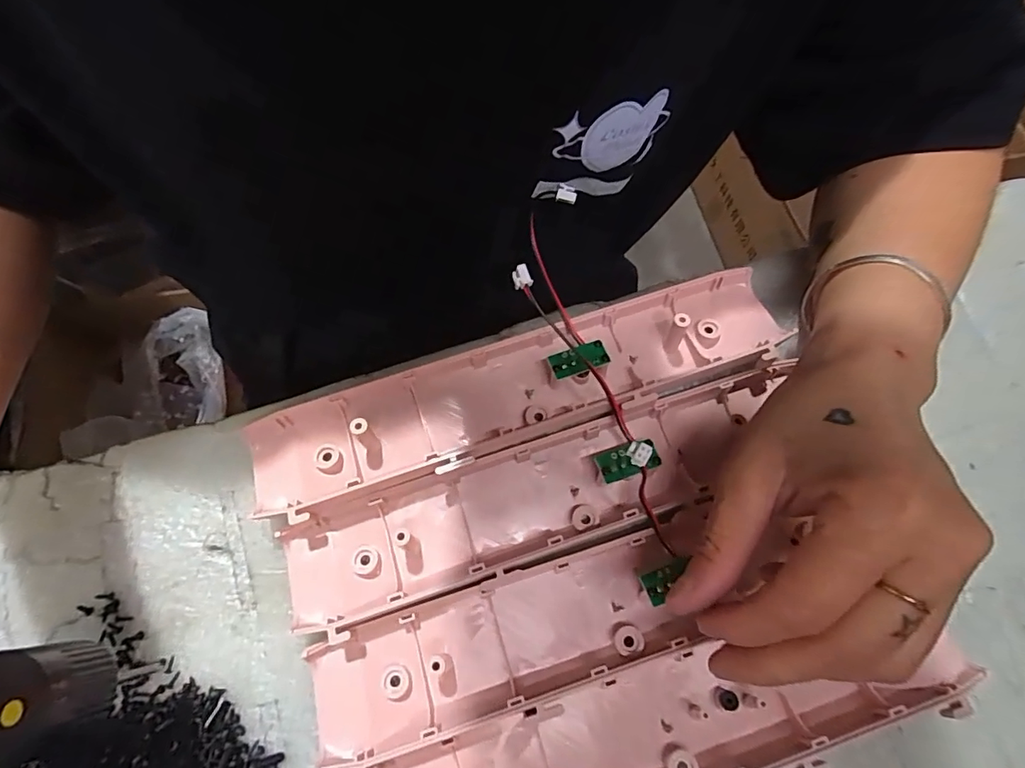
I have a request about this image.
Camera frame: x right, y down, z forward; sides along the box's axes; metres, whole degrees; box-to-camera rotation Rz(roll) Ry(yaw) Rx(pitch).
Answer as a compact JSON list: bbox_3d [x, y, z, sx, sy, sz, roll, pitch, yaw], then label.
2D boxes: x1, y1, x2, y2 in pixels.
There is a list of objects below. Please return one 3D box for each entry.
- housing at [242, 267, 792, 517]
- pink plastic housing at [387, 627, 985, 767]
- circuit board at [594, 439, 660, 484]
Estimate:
[{"bbox_3d":[0.004,-0.003,0.257,0.271,0.018,0.053,-18,76,-8],"label":"housing"},{"bbox_3d":[0.068,0.154,0.221,0.274,0.030,0.059,-12,74,-5],"label":"pink plastic housing"},{"bbox_3d":[0.055,0.035,0.243,0.029,0.005,0.017,-16,56,-4],"label":"circuit board"}]

